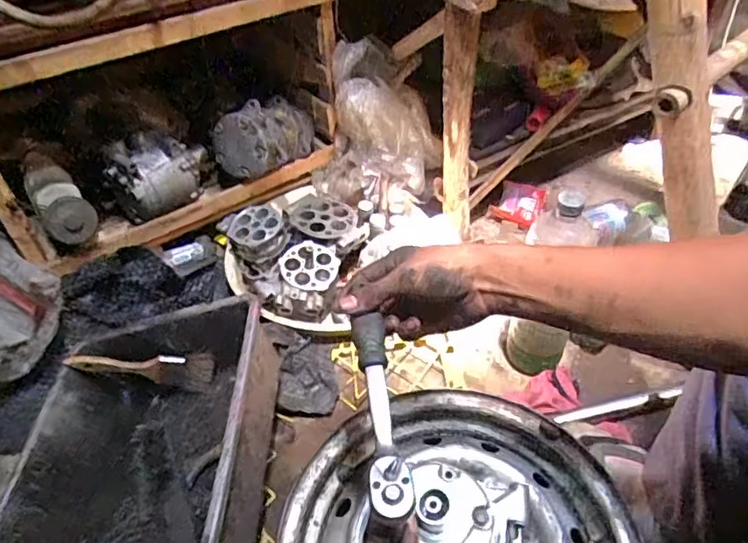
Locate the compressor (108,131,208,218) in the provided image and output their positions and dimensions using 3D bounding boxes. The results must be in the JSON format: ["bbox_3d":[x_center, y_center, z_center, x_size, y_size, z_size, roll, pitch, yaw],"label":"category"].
[{"bbox_3d":[-0.374,-0.177,0.989,0.159,0.112,0.106,-18,47,-14],"label":"compressor"}]

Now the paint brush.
[{"bbox_3d":[-0.329,0.142,0.811,0.198,0.055,0.022,0,12,-8],"label":"paint brush"}]

